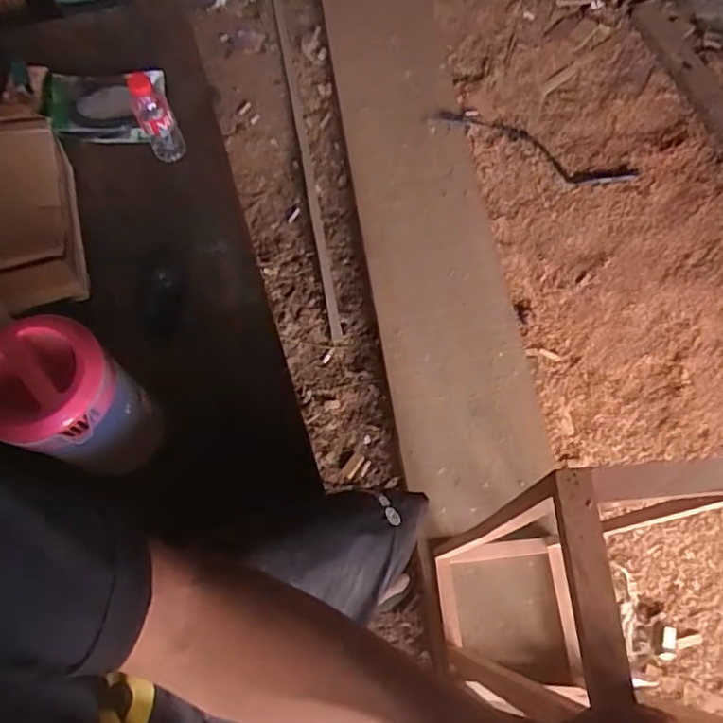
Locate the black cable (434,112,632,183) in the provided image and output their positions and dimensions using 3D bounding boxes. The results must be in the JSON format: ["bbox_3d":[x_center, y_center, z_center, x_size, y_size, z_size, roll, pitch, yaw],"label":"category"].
[{"bbox_3d":[0.399,-0.497,1.386,0.470,0.052,0.105,29,67,15],"label":"black cable"}]

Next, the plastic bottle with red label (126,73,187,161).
[{"bbox_3d":[-0.302,-0.359,0.888,0.055,0.135,0.047,-18,70,-8],"label":"plastic bottle with red label"}]

